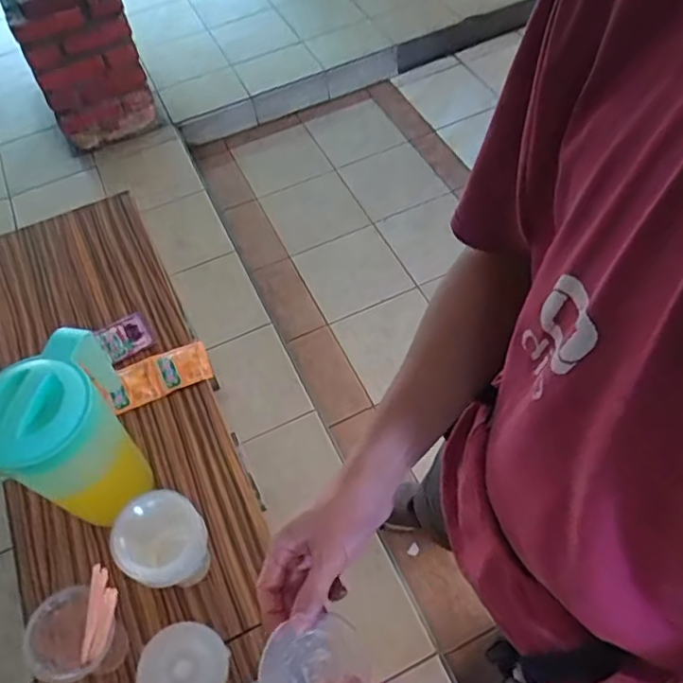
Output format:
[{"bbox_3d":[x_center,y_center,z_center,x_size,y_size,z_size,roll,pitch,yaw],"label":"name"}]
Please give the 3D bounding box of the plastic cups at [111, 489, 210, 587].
[{"bbox_3d":[-0.191,0.225,0.671,0.088,0.121,0.078,-38,61,-18],"label":"plastic cups"}]

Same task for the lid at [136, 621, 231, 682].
[{"bbox_3d":[-0.171,0.353,0.658,0.091,0.020,0.088,-1,56,1],"label":"lid"}]

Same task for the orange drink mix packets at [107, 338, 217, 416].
[{"bbox_3d":[-0.266,0.050,0.890,0.144,0.014,0.070,-21,58,-13],"label":"orange drink mix packets"}]

